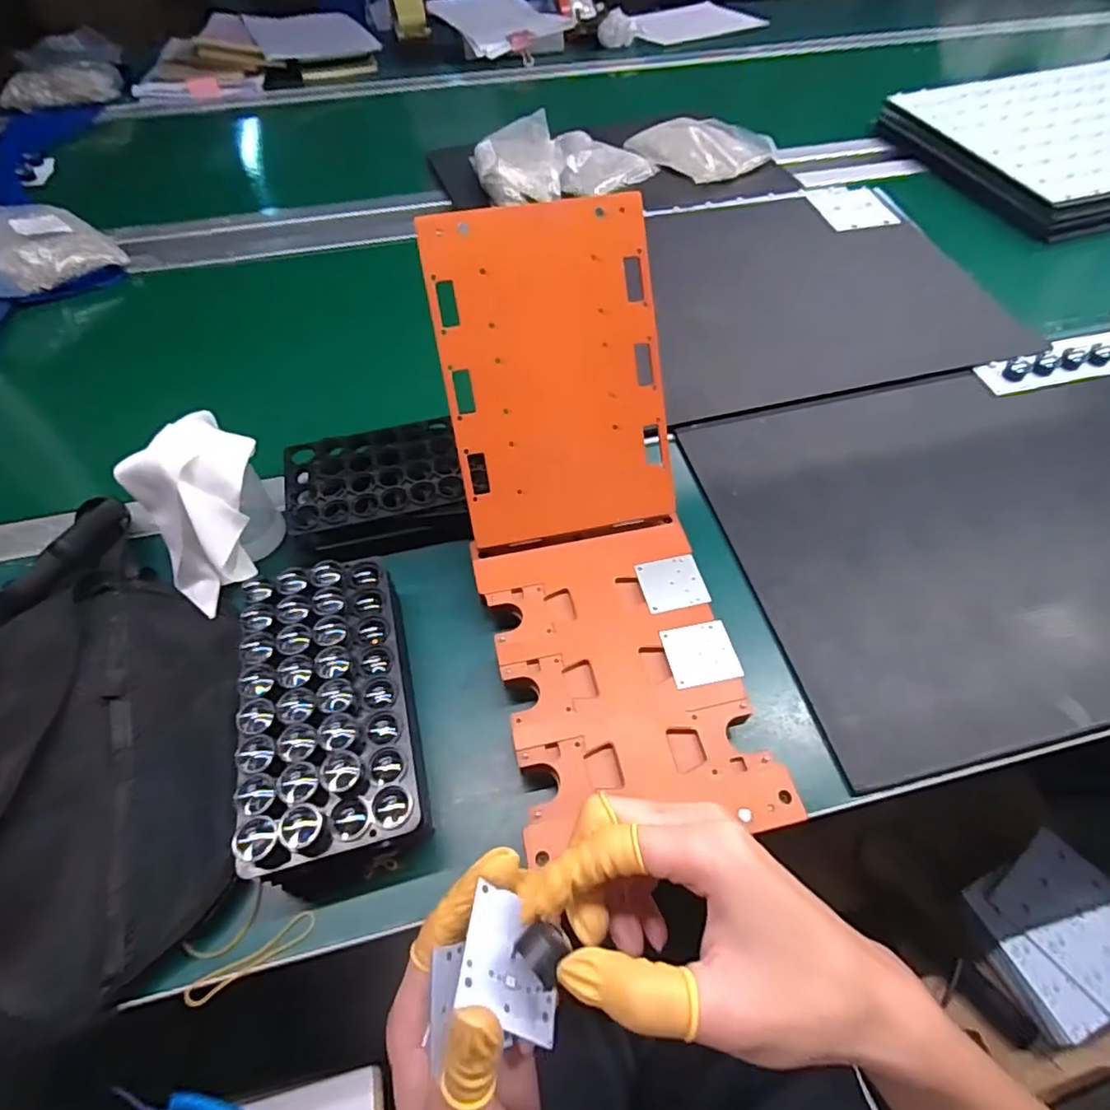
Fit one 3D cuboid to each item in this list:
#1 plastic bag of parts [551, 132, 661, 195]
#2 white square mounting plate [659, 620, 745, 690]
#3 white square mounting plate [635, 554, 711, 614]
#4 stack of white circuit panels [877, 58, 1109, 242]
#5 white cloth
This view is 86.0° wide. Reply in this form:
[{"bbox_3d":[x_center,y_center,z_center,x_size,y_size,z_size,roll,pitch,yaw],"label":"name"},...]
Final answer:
[{"bbox_3d":[0.074,-0.576,0.875,0.137,0.028,0.148,-4,56,-2],"label":"plastic bag of parts"},{"bbox_3d":[0.103,0.070,0.420,0.047,0.005,0.045,-10,56,-6],"label":"white square mounting plate"},{"bbox_3d":[0.090,0.022,0.453,0.047,0.004,0.044,-10,56,-6],"label":"white square mounting plate"},{"bbox_3d":[0.788,-0.627,0.892,0.484,0.054,0.396,-17,57,-11],"label":"stack of white circuit panels"},{"bbox_3d":[-0.265,-0.039,0.451,0.088,0.090,0.112,33,64,19],"label":"white cloth"}]

